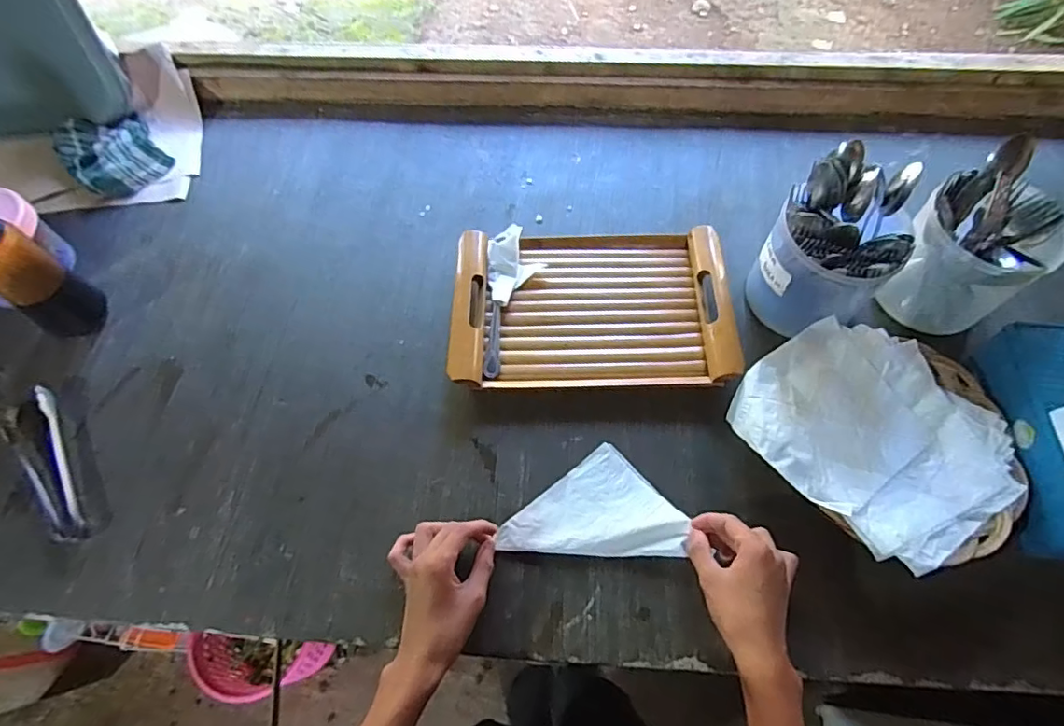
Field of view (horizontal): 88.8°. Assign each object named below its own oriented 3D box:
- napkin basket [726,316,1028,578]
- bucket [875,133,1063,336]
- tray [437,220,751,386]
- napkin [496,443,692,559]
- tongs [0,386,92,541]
[{"bbox_3d":[0.376,0.077,0.597,0.247,0.053,0.266,-1,62,1],"label":"napkin basket"},{"bbox_3d":[0.521,-0.131,0.648,0.152,0.163,0.134,-37,67,-17],"label":"bucket"},{"bbox_3d":[0.074,-0.074,0.694,0.338,0.043,0.228,-1,62,1],"label":"tray"},{"bbox_3d":[0.067,0.176,0.572,0.161,0.016,0.132,-36,67,-17],"label":"napkin"},{"bbox_3d":[-0.551,0.114,0.620,0.061,0.027,0.204,-38,67,-17],"label":"tongs"}]

